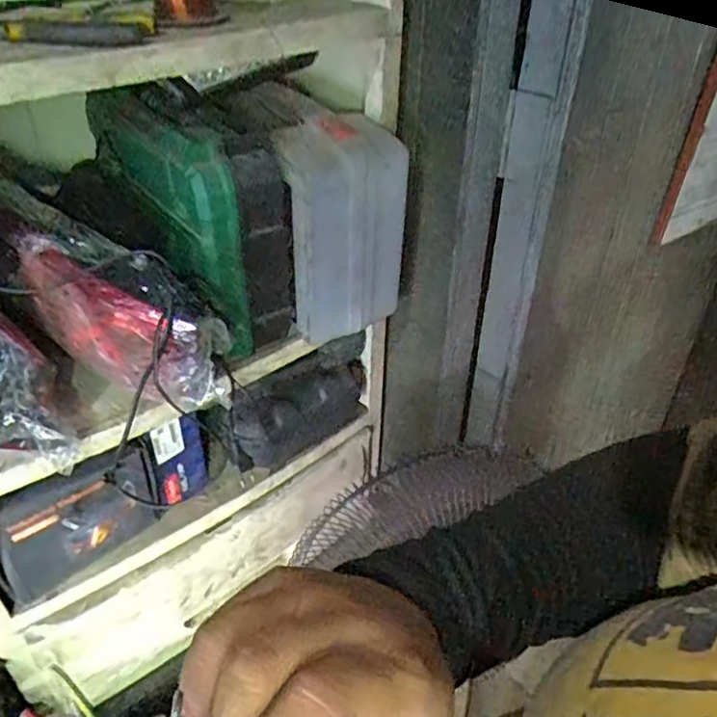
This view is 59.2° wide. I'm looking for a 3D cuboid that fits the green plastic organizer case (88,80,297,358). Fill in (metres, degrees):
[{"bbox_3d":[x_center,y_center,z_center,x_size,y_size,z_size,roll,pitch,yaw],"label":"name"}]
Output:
[{"bbox_3d":[-0.215,-0.195,0.796,0.114,0.245,0.329,-23,44,-29],"label":"green plastic organizer case"}]

